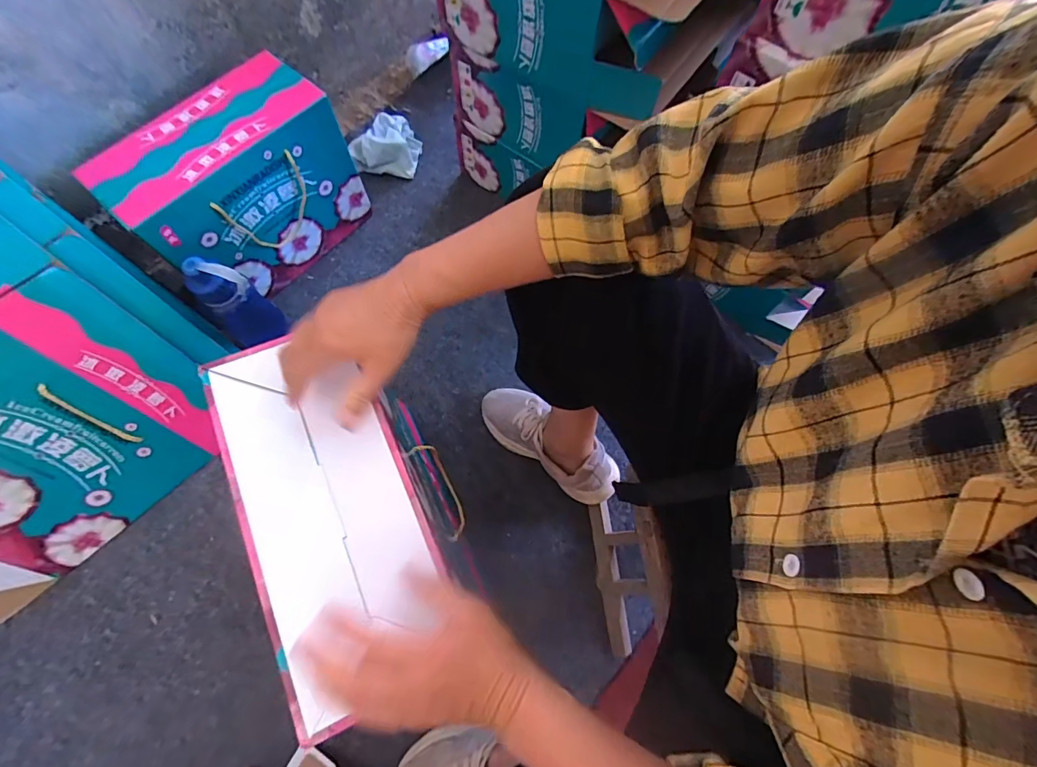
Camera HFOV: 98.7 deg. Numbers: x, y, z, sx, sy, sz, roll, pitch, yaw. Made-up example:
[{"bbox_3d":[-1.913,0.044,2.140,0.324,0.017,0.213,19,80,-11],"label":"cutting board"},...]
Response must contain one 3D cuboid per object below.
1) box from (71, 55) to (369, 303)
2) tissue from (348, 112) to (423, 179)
[{"bbox_3d":[-0.449,-0.319,0.755,0.149,0.259,0.330,40,75,11],"label":"box"},{"bbox_3d":[-0.281,-0.515,0.939,0.140,0.042,0.144,5,71,1],"label":"tissue"}]

